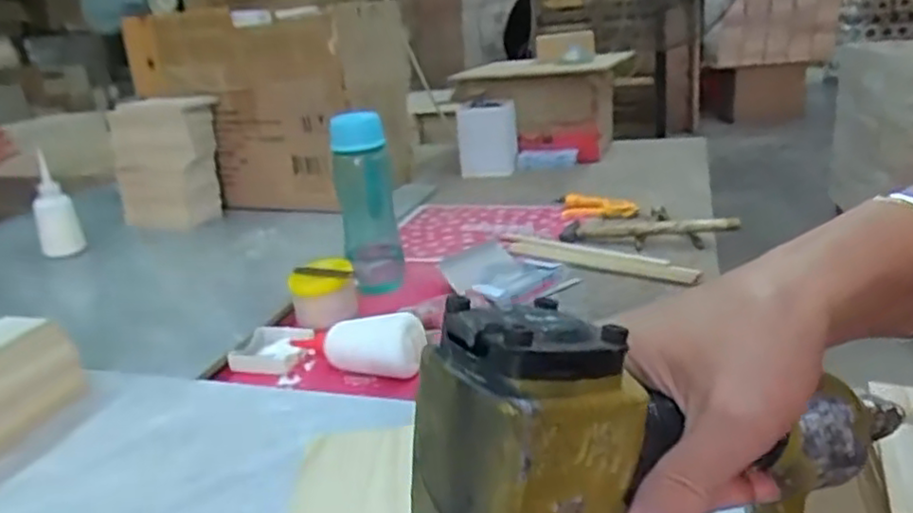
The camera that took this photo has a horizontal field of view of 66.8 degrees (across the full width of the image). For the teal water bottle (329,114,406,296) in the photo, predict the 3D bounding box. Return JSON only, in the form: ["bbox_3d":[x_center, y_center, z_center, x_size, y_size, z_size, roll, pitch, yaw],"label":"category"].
[{"bbox_3d":[-0.118,-0.078,0.912,0.077,0.219,0.075,-7,20,-6],"label":"teal water bottle"}]

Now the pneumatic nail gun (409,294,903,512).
[{"bbox_3d":[0.086,0.093,0.254,0.200,0.182,0.047,-11,21,-19],"label":"pneumatic nail gun"}]

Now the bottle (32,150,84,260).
[{"bbox_3d":[-0.644,-0.075,1.111,0.063,0.147,0.061,-16,22,-28],"label":"bottle"}]

